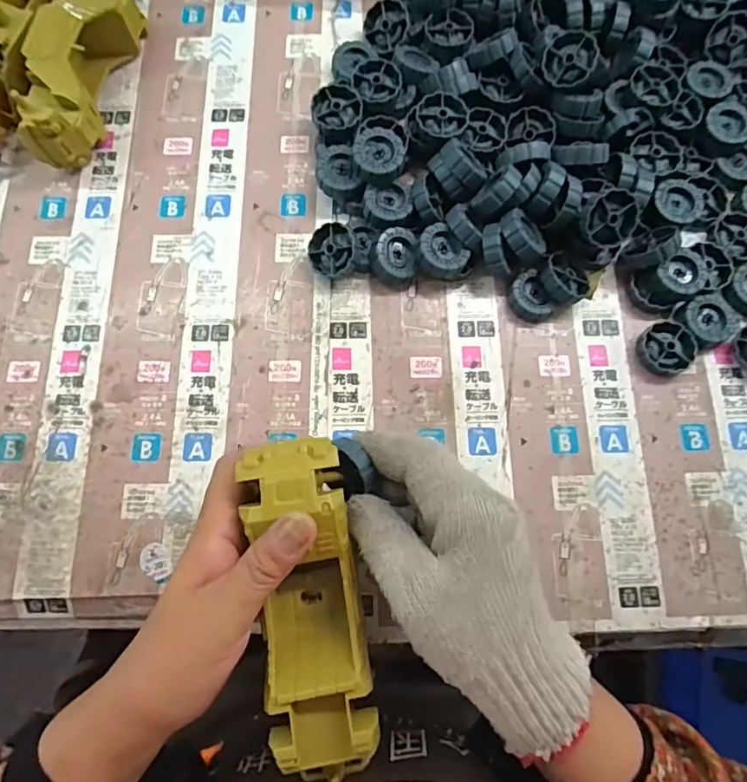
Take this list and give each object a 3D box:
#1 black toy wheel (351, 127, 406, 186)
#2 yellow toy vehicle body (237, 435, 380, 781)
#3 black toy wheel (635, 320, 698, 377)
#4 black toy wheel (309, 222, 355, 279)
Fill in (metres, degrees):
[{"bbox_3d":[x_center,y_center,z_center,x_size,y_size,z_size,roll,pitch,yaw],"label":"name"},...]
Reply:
[{"bbox_3d":[0.004,-0.171,0.384,0.037,0.016,0.036,0,77,-1],"label":"black toy wheel"},{"bbox_3d":[-0.033,0.113,0.277,0.052,0.045,0.176,-8,85,-1],"label":"yellow toy vehicle body"},{"bbox_3d":[0.214,-0.031,0.383,0.038,0.012,0.040,0,77,-1],"label":"black toy wheel"},{"bbox_3d":[-0.028,-0.102,0.383,0.038,0.014,0.038,1,93,25],"label":"black toy wheel"}]

